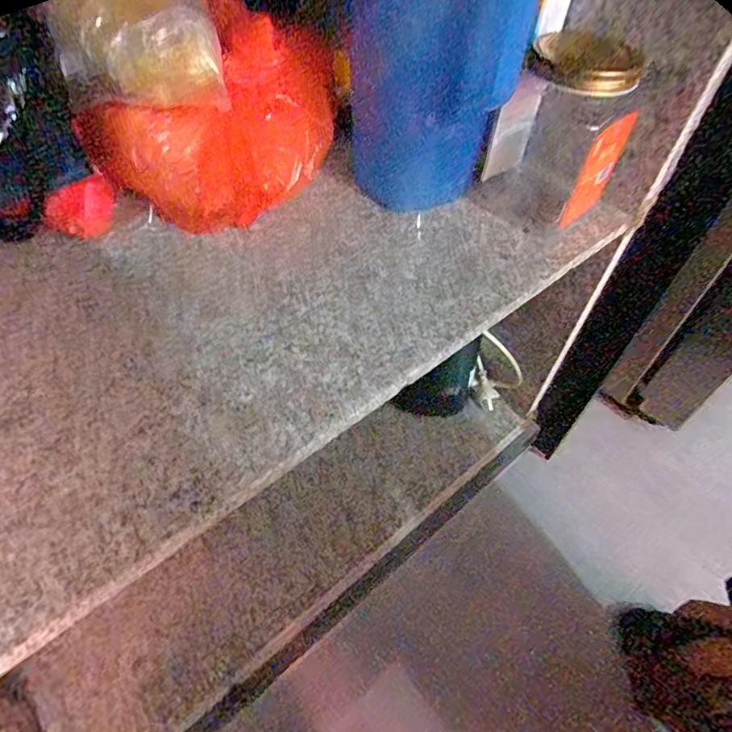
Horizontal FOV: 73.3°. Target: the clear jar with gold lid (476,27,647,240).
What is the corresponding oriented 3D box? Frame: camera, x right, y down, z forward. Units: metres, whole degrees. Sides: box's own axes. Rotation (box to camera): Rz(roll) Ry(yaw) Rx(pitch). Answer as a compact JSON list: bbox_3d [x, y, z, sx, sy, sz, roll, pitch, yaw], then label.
[{"bbox_3d":[0.176,-0.205,0.442,0.103,0.129,0.115,24,55,15],"label":"clear jar with gold lid"}]

